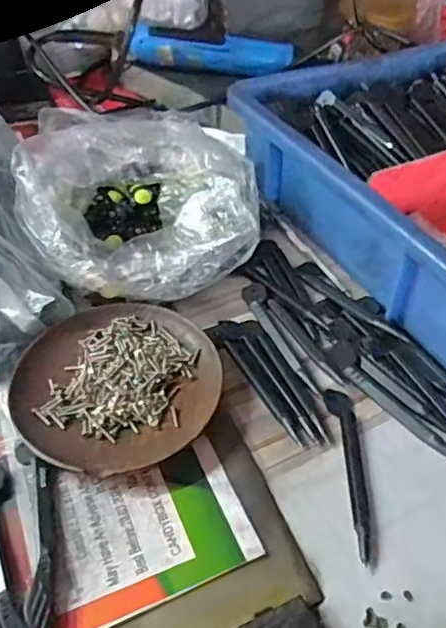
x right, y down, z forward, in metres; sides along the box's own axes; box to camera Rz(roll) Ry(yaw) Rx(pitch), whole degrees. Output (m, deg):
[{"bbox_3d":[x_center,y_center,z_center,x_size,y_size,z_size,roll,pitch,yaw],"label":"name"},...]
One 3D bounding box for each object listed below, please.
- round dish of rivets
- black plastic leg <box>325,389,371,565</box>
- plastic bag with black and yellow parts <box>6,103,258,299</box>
[{"bbox_3d":[-0.060,0.040,0.339,0.112,0.014,0.113,2,45,-2],"label":"round dish of rivets"},{"bbox_3d":[0.069,0.080,0.313,0.015,0.004,0.100,-1,45,-4],"label":"black plastic leg"},{"bbox_3d":[-0.056,-0.074,0.405,0.157,0.075,0.140,-8,46,-11],"label":"plastic bag with black and yellow parts"}]

